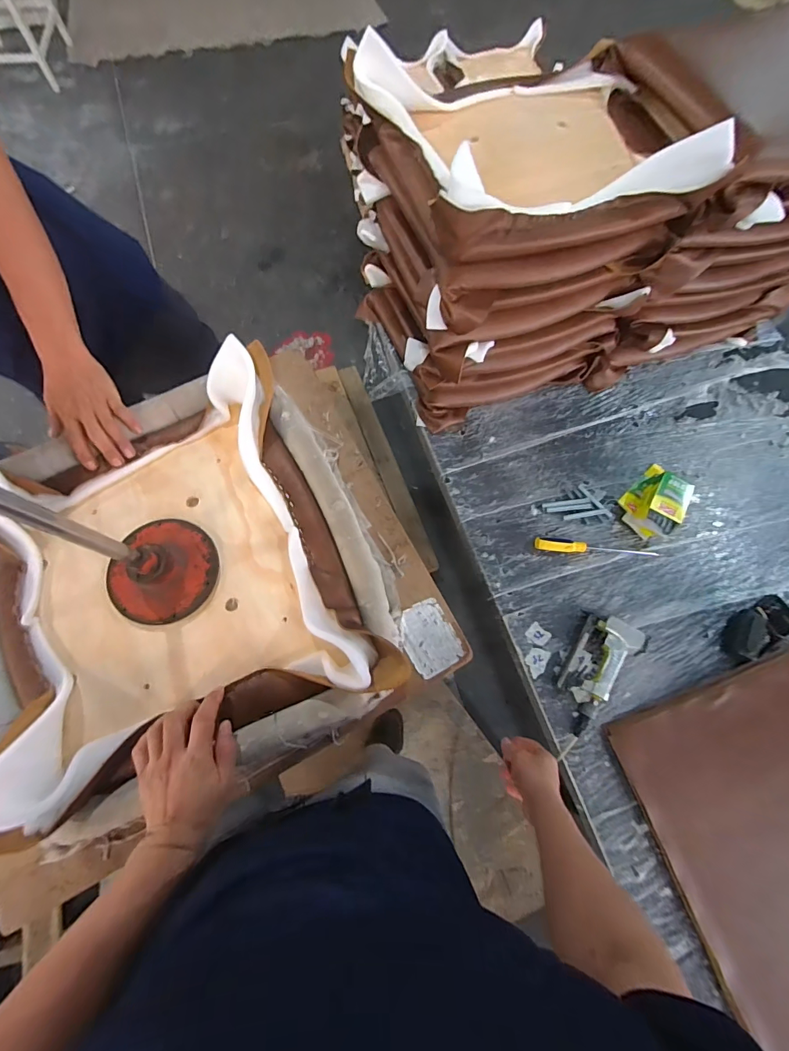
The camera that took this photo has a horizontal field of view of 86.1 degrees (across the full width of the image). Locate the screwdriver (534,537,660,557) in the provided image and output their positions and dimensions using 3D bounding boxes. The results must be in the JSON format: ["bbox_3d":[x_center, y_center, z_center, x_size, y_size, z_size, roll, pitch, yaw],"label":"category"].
[{"bbox_3d":[0.465,0.052,0.971,0.273,0.024,0.035,7,71,2],"label":"screwdriver"}]

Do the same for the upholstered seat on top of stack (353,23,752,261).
[{"bbox_3d":[0.245,-0.682,0.744,0.557,0.137,0.439,-12,73,-5],"label":"upholstered seat on top of stack"}]

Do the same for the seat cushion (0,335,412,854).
[{"bbox_3d":[-0.298,0.043,0.562,0.454,0.105,0.502,-22,73,-8],"label":"seat cushion"}]

